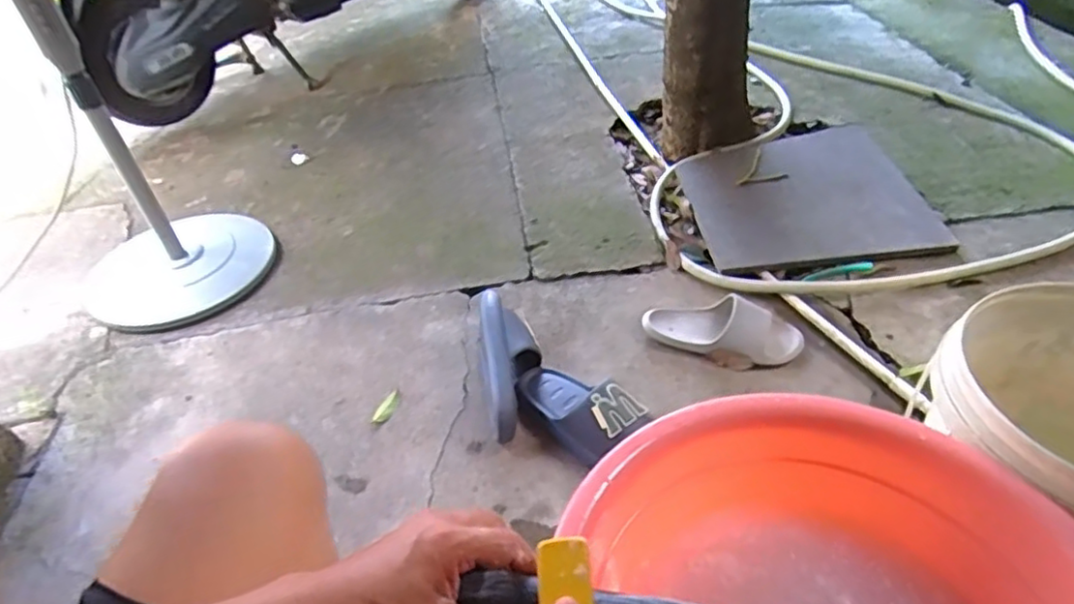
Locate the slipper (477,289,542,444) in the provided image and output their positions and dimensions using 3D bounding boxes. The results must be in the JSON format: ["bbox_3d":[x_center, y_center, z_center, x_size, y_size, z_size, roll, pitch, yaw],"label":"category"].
[{"bbox_3d":[-0.045,0.104,1.118,0.097,0.108,0.295,-11,43,-5],"label":"slipper"}]

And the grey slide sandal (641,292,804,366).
[{"bbox_3d":[0.341,0.042,1.189,0.273,0.069,0.126,12,45,18],"label":"grey slide sandal"}]

